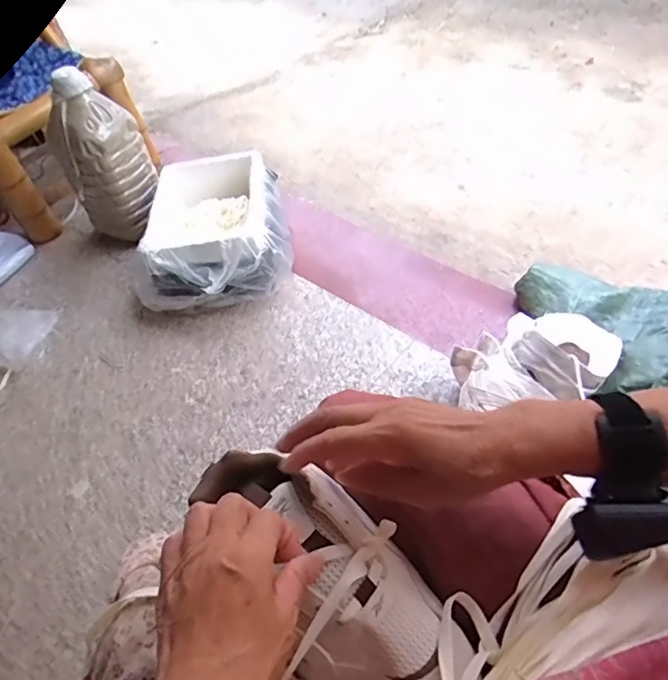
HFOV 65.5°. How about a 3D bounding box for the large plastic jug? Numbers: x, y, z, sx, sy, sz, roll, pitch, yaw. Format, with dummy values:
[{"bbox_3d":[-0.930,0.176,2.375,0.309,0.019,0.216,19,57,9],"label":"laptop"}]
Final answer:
[{"bbox_3d":[-0.565,-0.444,1.276,0.144,0.364,0.178,27,60,29],"label":"large plastic jug"}]

